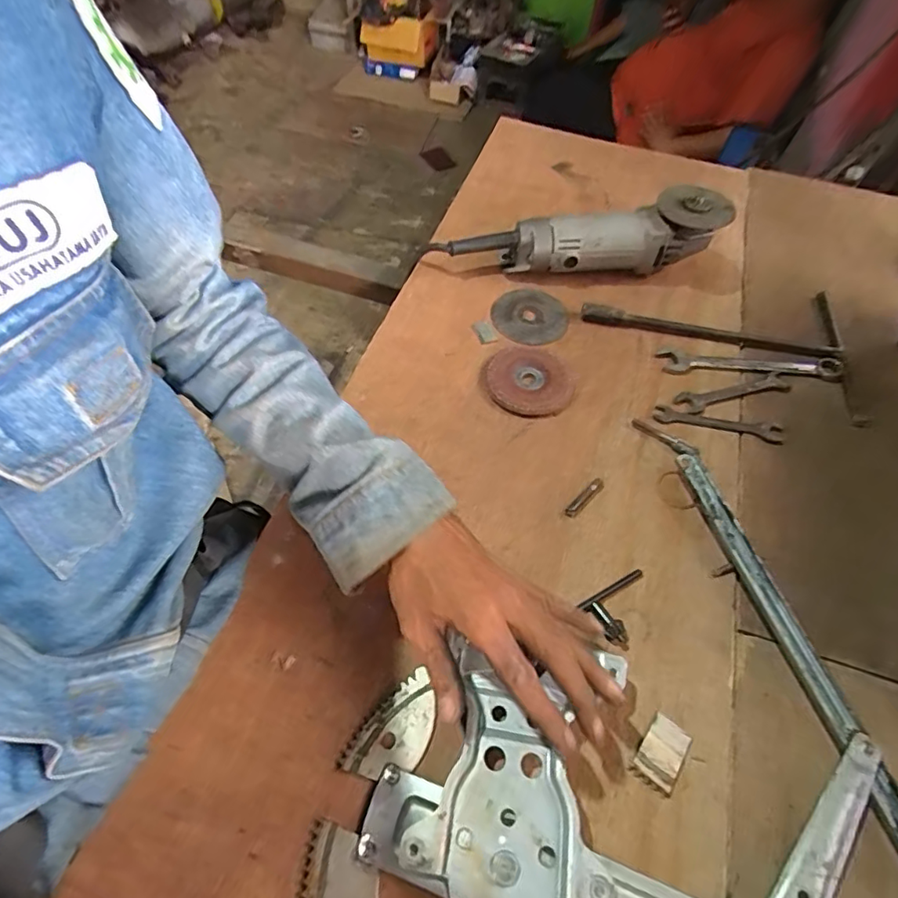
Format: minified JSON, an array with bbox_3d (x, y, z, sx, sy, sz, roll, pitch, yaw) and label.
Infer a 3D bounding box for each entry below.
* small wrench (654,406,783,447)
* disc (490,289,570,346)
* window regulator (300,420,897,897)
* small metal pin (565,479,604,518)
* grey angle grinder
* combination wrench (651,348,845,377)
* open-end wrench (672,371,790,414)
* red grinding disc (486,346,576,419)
[{"bbox_3d":[0.266,-0.024,0.515,0.123,0.005,0.021,11,58,4],"label":"small wrench"},{"bbox_3d":[0.091,-0.149,0.586,0.085,0.011,0.087,1,56,-2],"label":"disc"},{"bbox_3d":[0.168,0.228,0.331,0.462,0.033,0.381,-39,67,-24],"label":"window regulator"},{"bbox_3d":[0.121,0.044,0.460,0.048,0.004,0.010,-39,67,-24],"label":"small metal pin"},{"bbox_3d":[0.143,-0.252,0.603,0.325,0.089,0.073,1,58,-2],"label":"grey angle grinder"},{"bbox_3d":[0.322,-0.092,0.556,0.191,0.006,0.031,2,58,-2],"label":"combination wrench"},{"bbox_3d":[0.292,-0.057,0.535,0.127,0.004,0.025,-11,59,-10],"label":"open-end wrench"},{"bbox_3d":[0.080,-0.070,0.526,0.076,0.014,0.088,-37,67,-23],"label":"red grinding disc"}]

